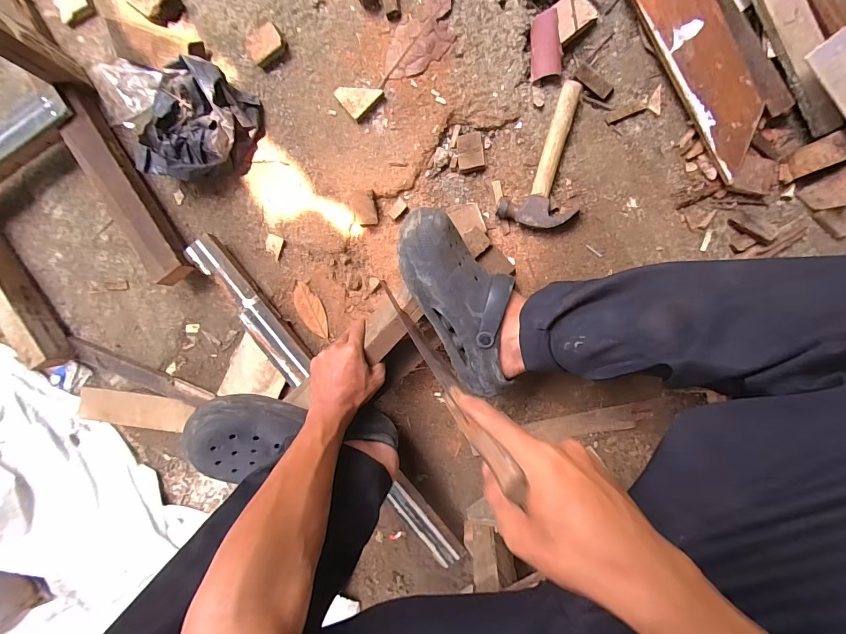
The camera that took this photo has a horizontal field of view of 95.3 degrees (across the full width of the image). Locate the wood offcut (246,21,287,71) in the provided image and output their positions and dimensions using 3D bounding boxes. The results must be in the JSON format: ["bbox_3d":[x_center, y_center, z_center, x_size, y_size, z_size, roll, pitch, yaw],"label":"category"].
[{"bbox_3d":[-0.253,-0.439,0.623,0.060,0.030,0.045,-31,93,8],"label":"wood offcut"}]

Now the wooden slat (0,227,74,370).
[{"bbox_3d":[-0.719,-0.047,0.673,0.046,0.073,0.298,-30,93,8],"label":"wooden slat"}]

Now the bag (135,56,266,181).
[{"bbox_3d":[-0.368,-0.305,0.616,0.181,0.090,0.174,15,98,3],"label":"bag"}]

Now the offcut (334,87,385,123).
[{"bbox_3d":[-0.102,-0.356,0.620,0.060,0.021,0.053,-42,92,8],"label":"offcut"}]

